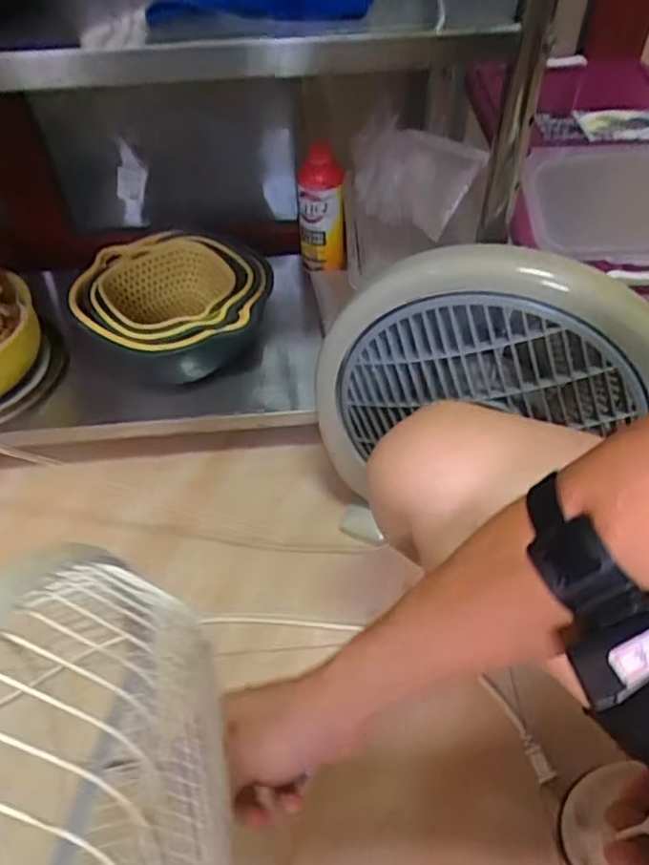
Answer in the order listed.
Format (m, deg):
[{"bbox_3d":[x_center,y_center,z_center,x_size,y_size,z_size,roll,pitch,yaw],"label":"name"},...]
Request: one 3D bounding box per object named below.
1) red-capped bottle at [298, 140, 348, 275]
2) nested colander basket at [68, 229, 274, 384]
[{"bbox_3d":[-0.005,-0.319,0.944,0.068,0.163,0.070,-4,51,1],"label":"red-capped bottle"},{"bbox_3d":[-0.194,-0.162,0.862,0.241,0.090,0.226,0,51,4],"label":"nested colander basket"}]

